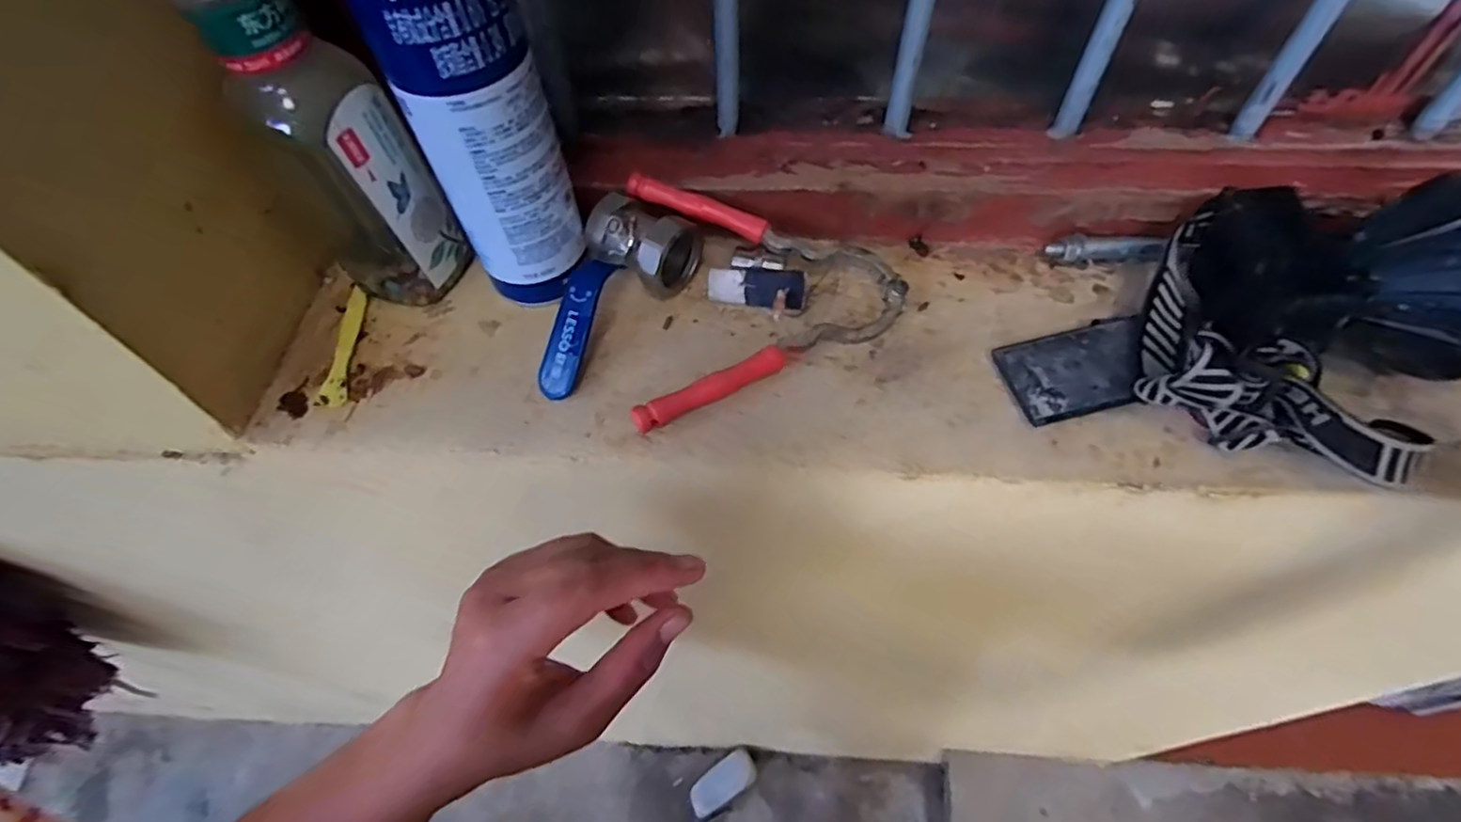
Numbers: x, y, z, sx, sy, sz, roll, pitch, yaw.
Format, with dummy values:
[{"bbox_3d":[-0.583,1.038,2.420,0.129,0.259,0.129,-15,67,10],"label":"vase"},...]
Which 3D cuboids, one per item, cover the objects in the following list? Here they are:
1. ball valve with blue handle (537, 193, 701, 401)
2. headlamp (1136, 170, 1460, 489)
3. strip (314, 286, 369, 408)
[{"bbox_3d":[-0.075,-0.071,0.375,0.055,0.046,0.126,26,62,18],"label":"ball valve with blue handle"},{"bbox_3d":[0.295,-0.046,0.309,0.147,0.088,0.137,-1,57,2],"label":"headlamp"},{"bbox_3d":[-0.228,-0.039,0.389,0.015,0.006,0.087,-4,57,0],"label":"strip"}]

